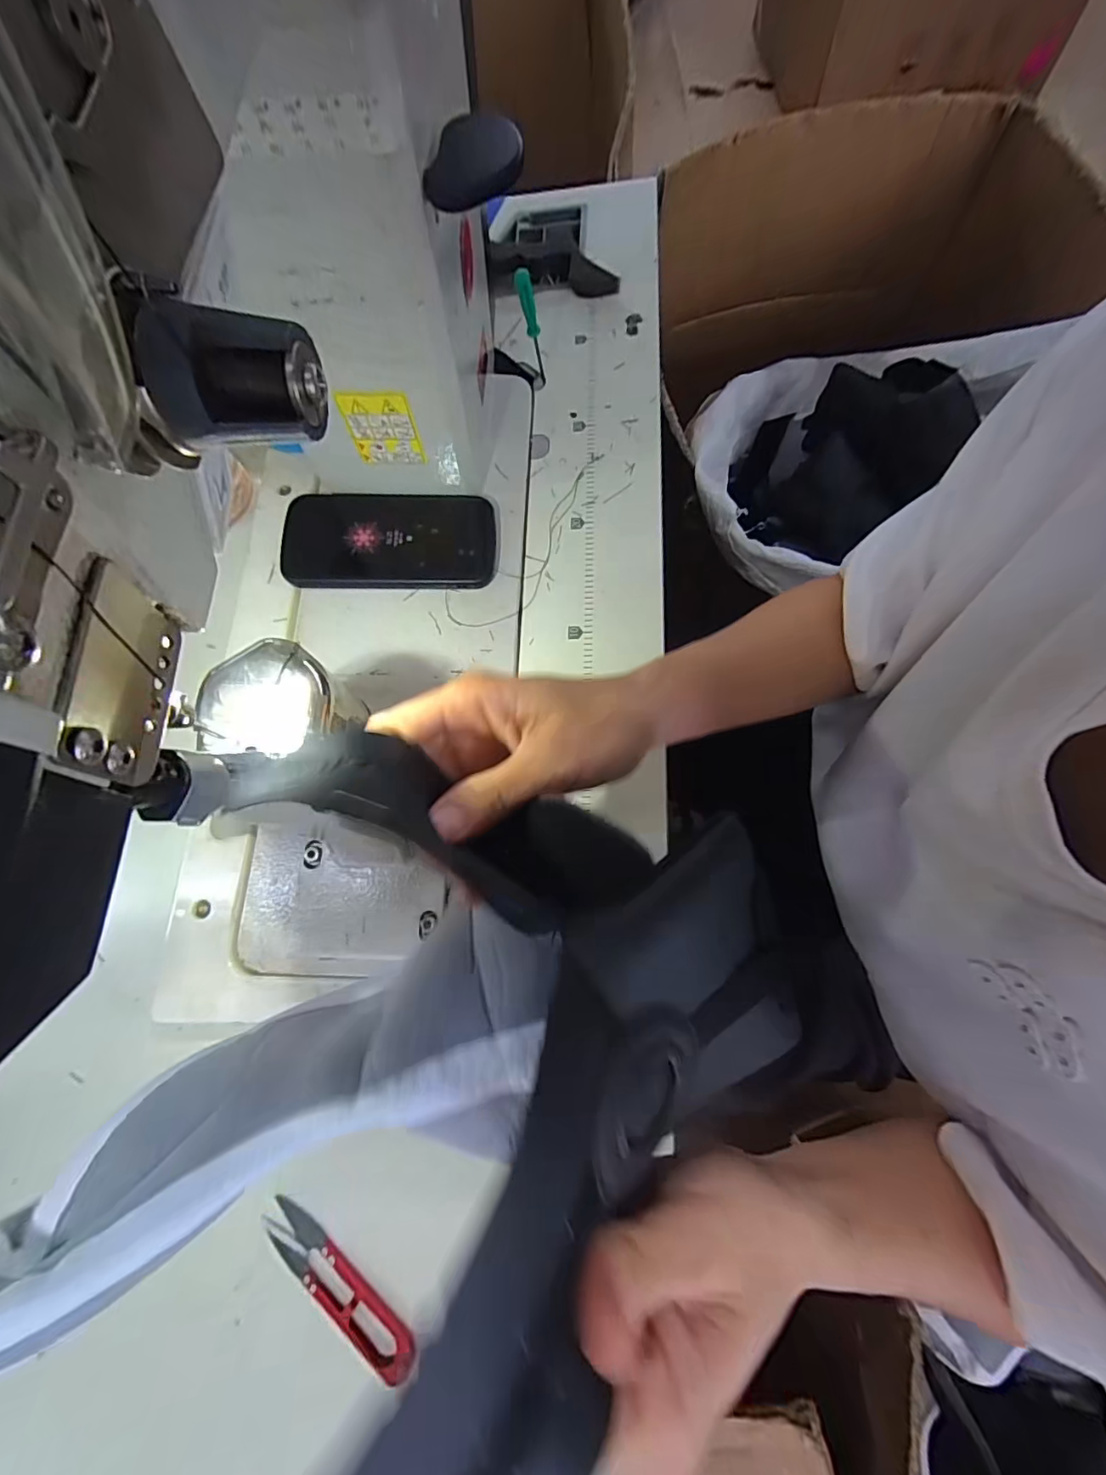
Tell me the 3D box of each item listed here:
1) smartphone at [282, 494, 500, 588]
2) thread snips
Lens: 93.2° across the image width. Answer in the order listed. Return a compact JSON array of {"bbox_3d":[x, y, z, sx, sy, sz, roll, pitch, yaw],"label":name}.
[{"bbox_3d":[-0.133,-0.162,0.428,0.167,0.016,0.085,-1,75,-1],"label":"smartphone"},{"bbox_3d":[-0.128,0.325,0.312,0.117,0.013,0.024,29,77,20],"label":"thread snips"}]

